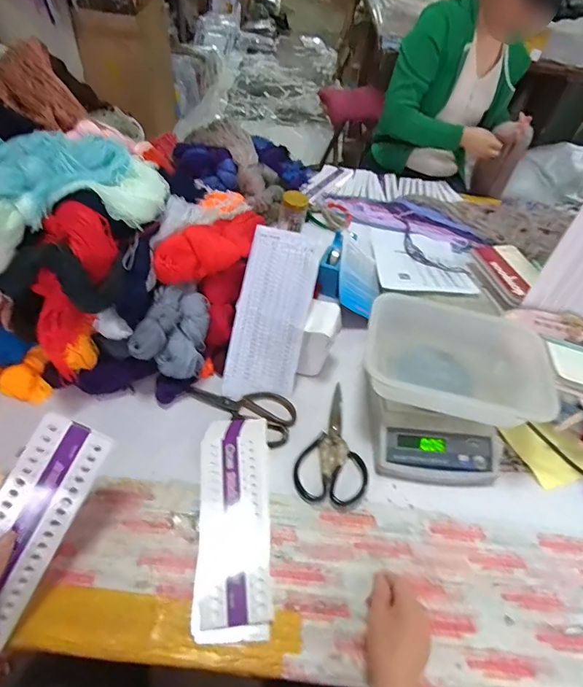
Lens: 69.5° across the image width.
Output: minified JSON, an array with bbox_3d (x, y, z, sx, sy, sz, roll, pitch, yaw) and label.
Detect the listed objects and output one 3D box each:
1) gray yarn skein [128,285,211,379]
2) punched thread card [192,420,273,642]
[{"bbox_3d":[-0.181,-0.024,0.677,0.050,0.123,0.149,12,75,56],"label":"gray yarn skein"},{"bbox_3d":[-0.078,0.233,0.575,0.094,0.017,0.286,0,48,-7],"label":"punched thread card"}]

